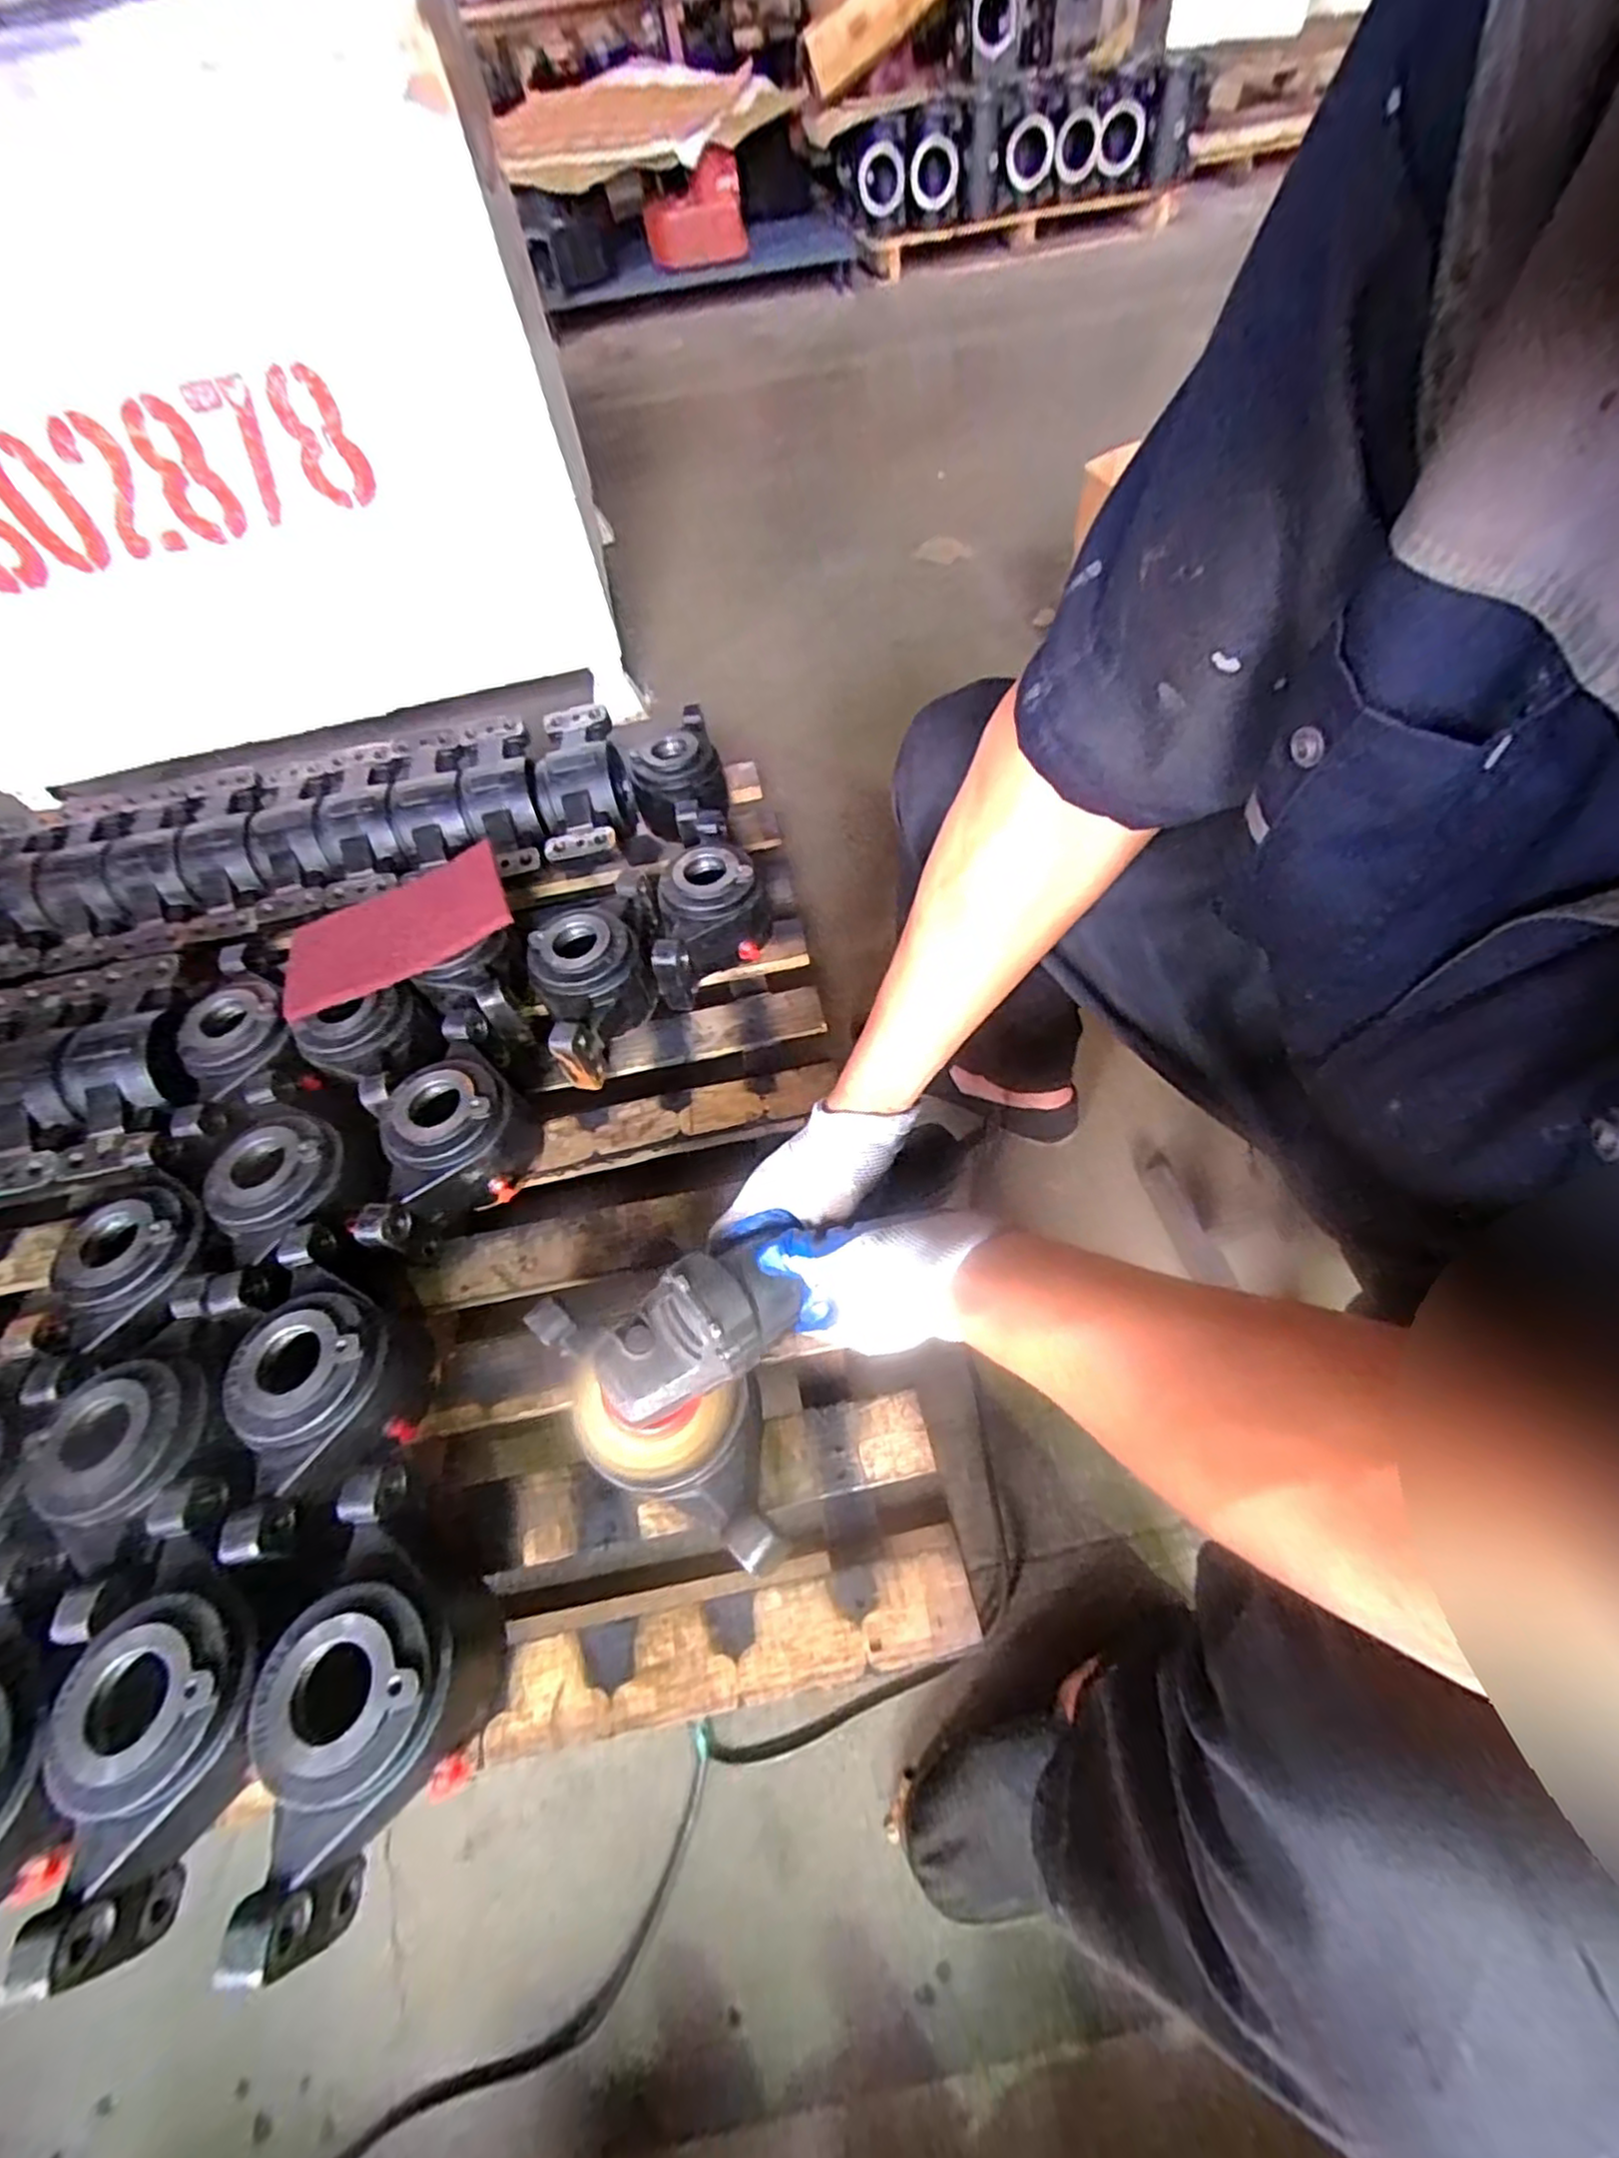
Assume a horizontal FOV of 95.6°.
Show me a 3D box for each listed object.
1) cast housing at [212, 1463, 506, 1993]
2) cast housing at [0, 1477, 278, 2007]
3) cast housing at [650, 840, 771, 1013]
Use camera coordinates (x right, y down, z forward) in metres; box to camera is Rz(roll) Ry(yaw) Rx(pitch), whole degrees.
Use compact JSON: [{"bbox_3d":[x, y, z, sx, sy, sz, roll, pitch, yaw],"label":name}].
[{"bbox_3d":[-0.257,0.363,0.448,0.101,0.093,0.219,-12,56,-3],"label":"cast housing"},{"bbox_3d":[-0.383,0.377,0.448,0.124,0.089,0.227,-2,56,4],"label":"cast housing"},{"bbox_3d":[-0.100,-0.168,0.776,0.110,0.080,0.165,-3,56,3],"label":"cast housing"}]

